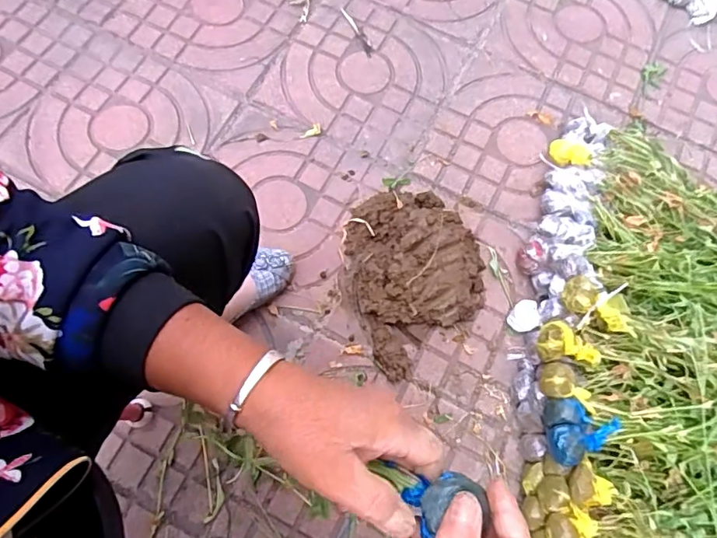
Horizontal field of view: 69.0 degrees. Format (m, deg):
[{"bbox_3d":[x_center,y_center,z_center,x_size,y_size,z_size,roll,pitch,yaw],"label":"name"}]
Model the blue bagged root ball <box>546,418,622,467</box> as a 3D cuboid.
[{"bbox_3d":[0.293,0.219,0.667,0.101,0.039,0.051,-10,72,-7],"label":"blue bagged root ball"}]

